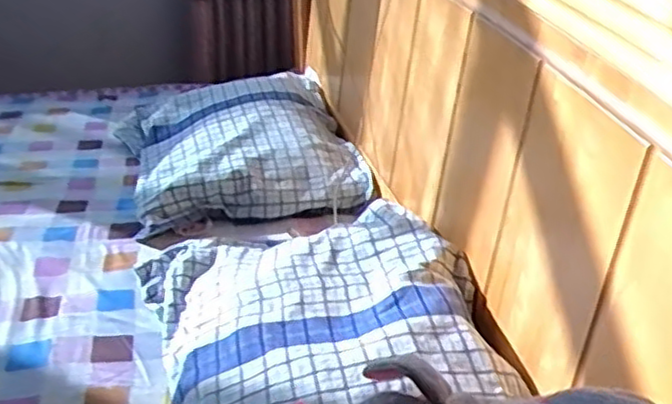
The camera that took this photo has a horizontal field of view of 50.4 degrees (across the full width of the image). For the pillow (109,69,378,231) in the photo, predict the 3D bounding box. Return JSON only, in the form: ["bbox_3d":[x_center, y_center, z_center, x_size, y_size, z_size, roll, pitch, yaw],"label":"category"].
[{"bbox_3d":[-0.191,-0.124,1.383,0.419,0.108,0.534,-5,27,-12],"label":"pillow"}]

